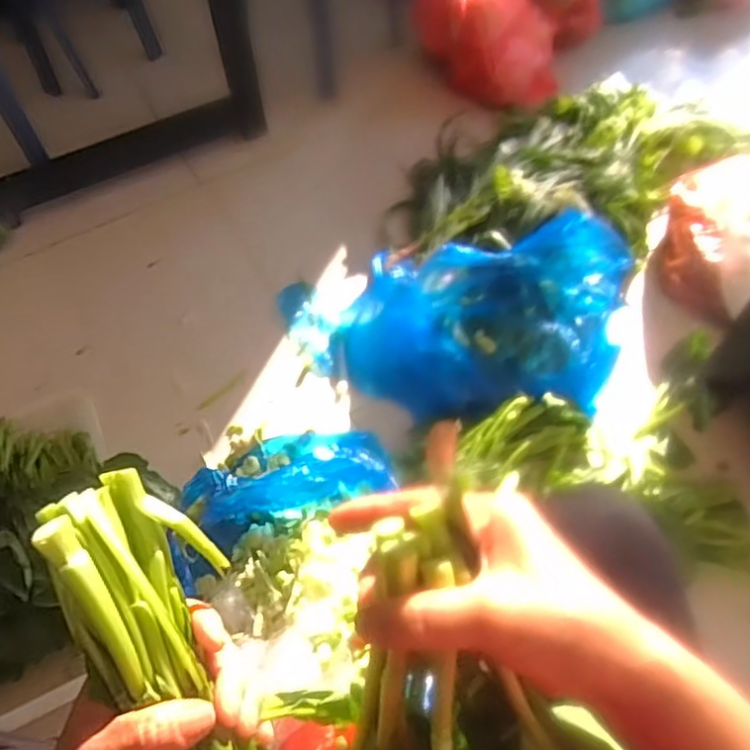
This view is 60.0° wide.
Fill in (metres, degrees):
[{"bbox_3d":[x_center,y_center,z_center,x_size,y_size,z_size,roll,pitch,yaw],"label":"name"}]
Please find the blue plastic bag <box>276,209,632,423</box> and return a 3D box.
[{"bbox_3d":[0.135,-0.088,0.997,0.559,0.149,0.298,-5,59,-2],"label":"blue plastic bag"}]

